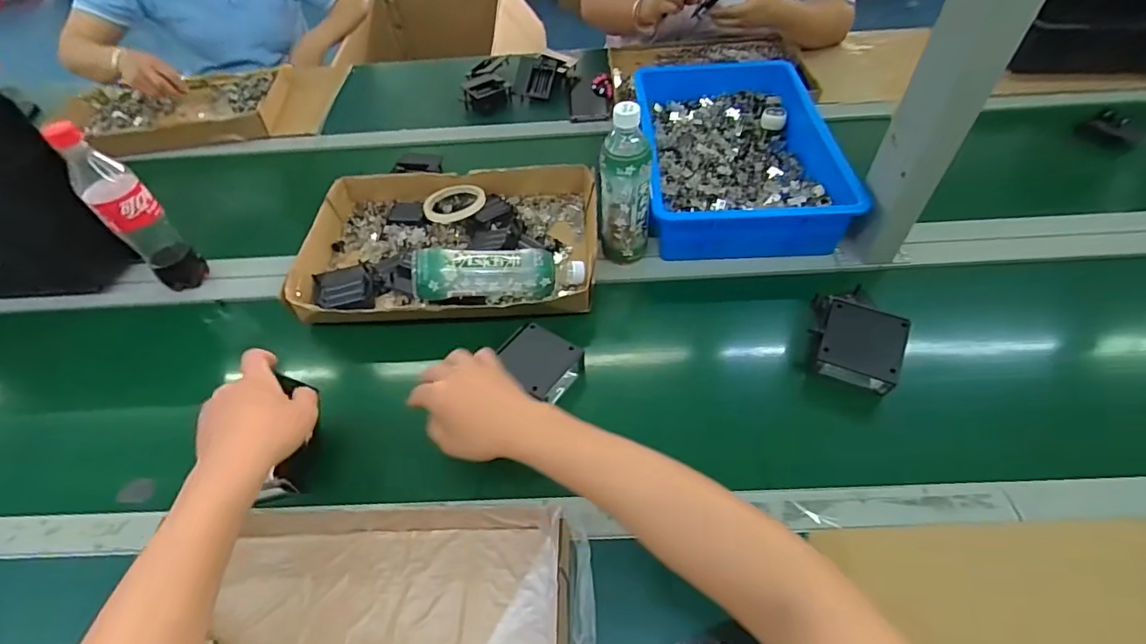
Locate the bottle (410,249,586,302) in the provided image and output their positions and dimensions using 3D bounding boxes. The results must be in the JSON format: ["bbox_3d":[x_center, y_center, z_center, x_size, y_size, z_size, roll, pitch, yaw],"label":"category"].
[{"bbox_3d":[-0.096,-0.061,0.676,0.209,0.070,0.064,-2,50,-17],"label":"bottle"}]

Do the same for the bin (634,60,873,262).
[{"bbox_3d":[0.251,-0.279,0.823,0.282,0.083,0.440,-1,51,3],"label":"bin"}]

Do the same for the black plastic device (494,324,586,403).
[{"bbox_3d":[-0.039,0.055,0.617,0.091,0.048,0.078,28,58,24],"label":"black plastic device"}]

